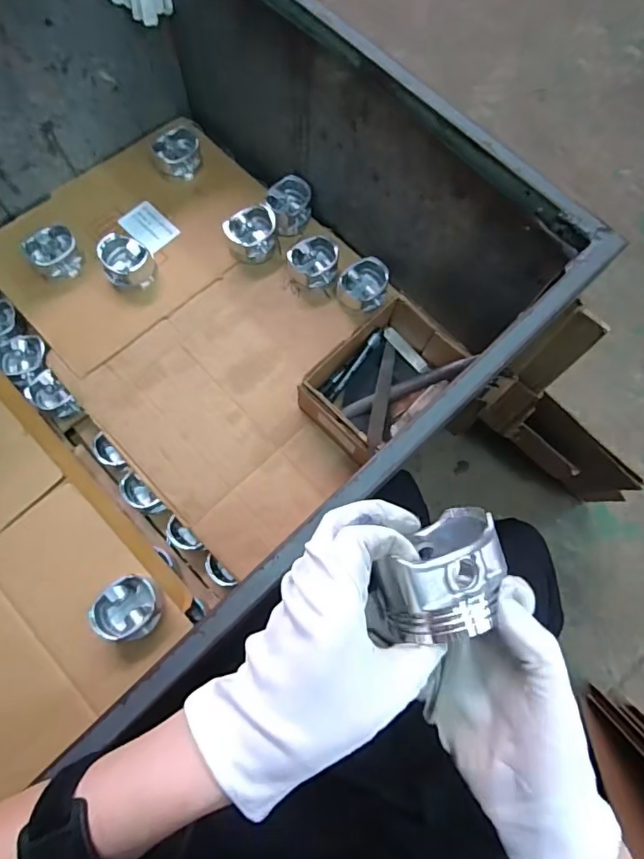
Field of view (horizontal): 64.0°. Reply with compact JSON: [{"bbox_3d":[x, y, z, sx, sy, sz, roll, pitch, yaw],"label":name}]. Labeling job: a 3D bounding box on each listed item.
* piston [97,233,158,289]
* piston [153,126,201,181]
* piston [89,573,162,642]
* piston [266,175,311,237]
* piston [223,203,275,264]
[{"bbox_3d":[-0.296,-0.254,0.783,0.071,0.056,0.066,0,72,-1],"label":"piston"},{"bbox_3d":[-0.240,-0.460,0.867,0.073,0.055,0.072,0,72,-1],"label":"piston"},{"bbox_3d":[-0.234,0.218,0.622,0.066,0.047,0.071,0,72,-1],"label":"piston"},{"bbox_3d":[-0.053,-0.360,0.832,0.070,0.057,0.074,0,72,-1],"label":"piston"},{"bbox_3d":[-0.109,-0.309,0.814,0.069,0.057,0.073,0,72,-1],"label":"piston"}]

